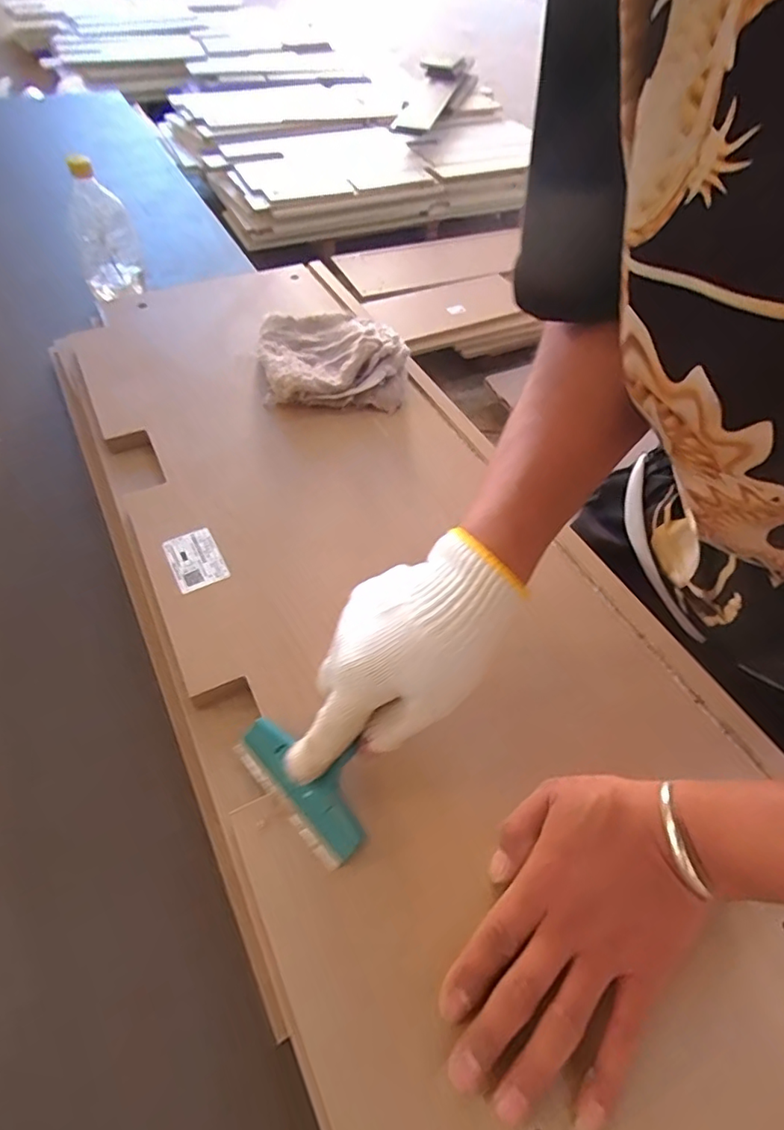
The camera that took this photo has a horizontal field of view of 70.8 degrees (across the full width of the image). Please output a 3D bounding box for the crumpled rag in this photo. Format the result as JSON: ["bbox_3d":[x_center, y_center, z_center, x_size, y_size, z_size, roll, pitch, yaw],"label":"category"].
[{"bbox_3d":[-0.071,-0.240,0.622,0.159,0.046,0.171,-3,53,-8],"label":"crumpled rag"}]

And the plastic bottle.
[{"bbox_3d":[-0.438,-0.502,0.835,0.088,0.181,0.077,-15,56,-17],"label":"plastic bottle"}]

